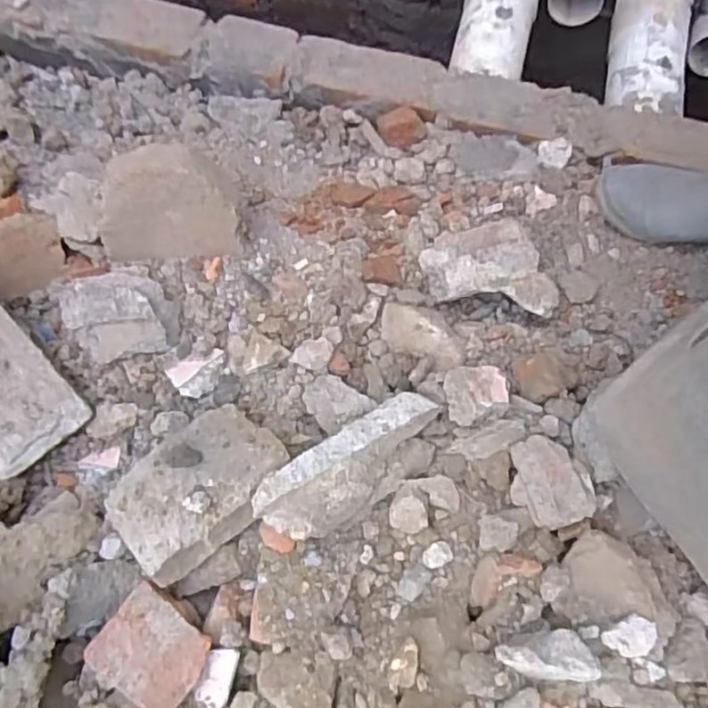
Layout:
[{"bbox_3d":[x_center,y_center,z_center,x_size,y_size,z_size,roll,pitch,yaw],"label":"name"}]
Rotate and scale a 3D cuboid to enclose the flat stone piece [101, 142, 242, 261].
[{"bbox_3d":[-0.200,-0.158,0.686,0.145,0.121,0.031,-5,42,-4],"label":"flat stone piece"}]

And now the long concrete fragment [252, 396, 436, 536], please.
[{"bbox_3d":[-0.002,0.110,0.622,0.189,0.054,0.068,-31,71,-16],"label":"long concrete fragment"}]

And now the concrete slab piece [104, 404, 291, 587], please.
[{"bbox_3d":[-0.153,0.123,0.620,0.159,0.048,0.116,-41,72,-19],"label":"concrete slab piece"}]

